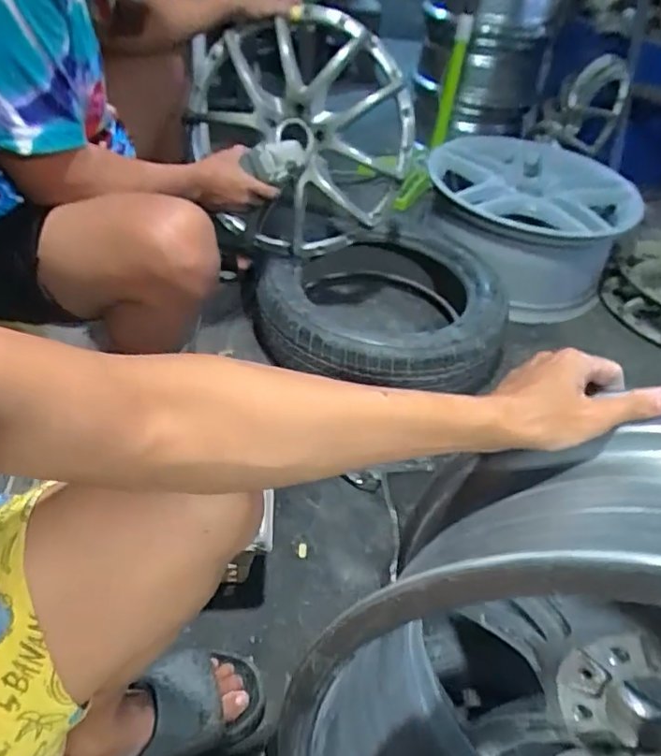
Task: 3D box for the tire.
[{"bbox_3d":[0.088,-0.142,1.214,0.507,0.178,0.472,-3,43,-11],"label":"tire"}]

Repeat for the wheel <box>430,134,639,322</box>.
[{"bbox_3d":[0.483,-0.377,1.443,0.476,0.270,0.393,7,42,-1],"label":"wheel"}]

